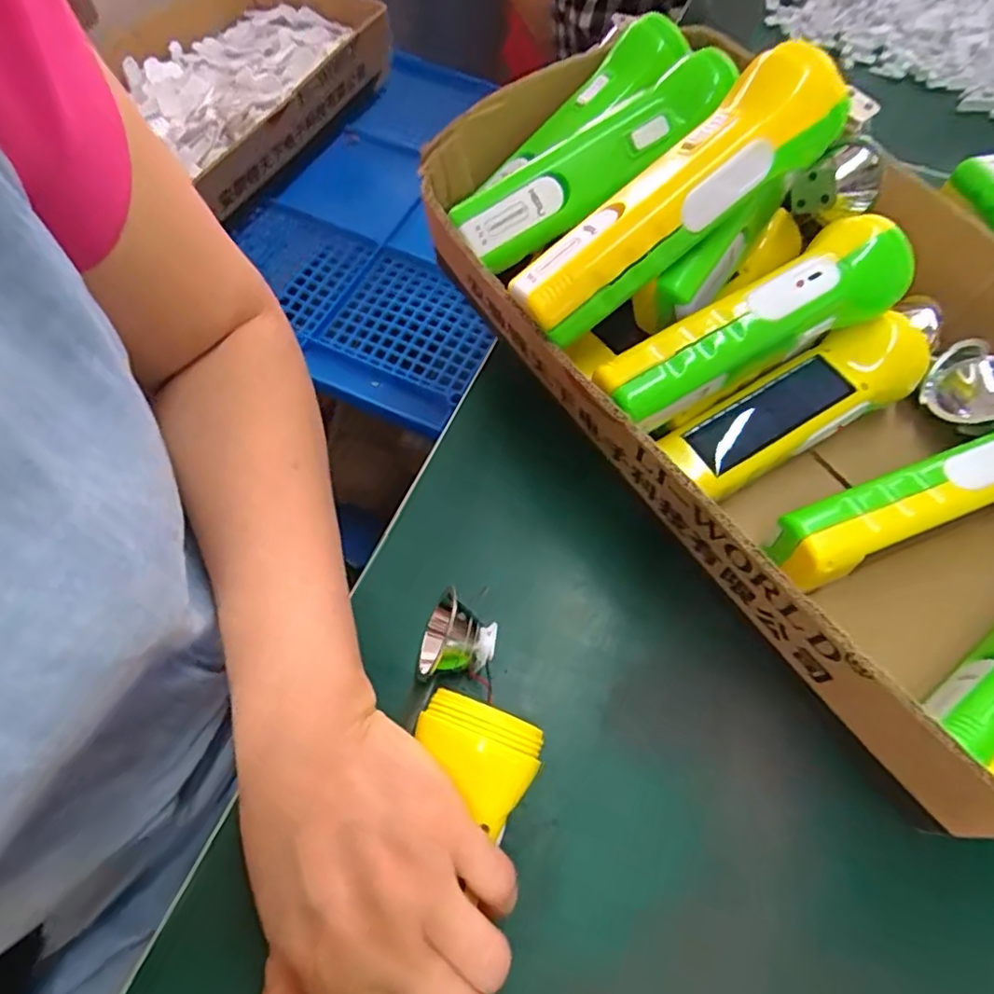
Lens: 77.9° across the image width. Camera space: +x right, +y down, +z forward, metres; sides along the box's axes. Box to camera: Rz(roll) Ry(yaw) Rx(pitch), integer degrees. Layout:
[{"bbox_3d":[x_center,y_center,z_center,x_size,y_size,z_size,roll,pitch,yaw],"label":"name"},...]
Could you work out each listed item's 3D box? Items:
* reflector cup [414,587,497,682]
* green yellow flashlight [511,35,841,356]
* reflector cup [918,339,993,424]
[{"bbox_3d":[-0.018,0.067,0.285,0.033,0.039,0.038,14,64,4],"label":"reflector cup"},{"bbox_3d":[0.079,-0.138,0.283,0.163,0.038,0.047,-38,69,7],"label":"green yellow flashlight"},{"bbox_3d":[0.255,-0.059,0.331,0.031,0.035,0.043,-33,70,-18],"label":"reflector cup"}]

